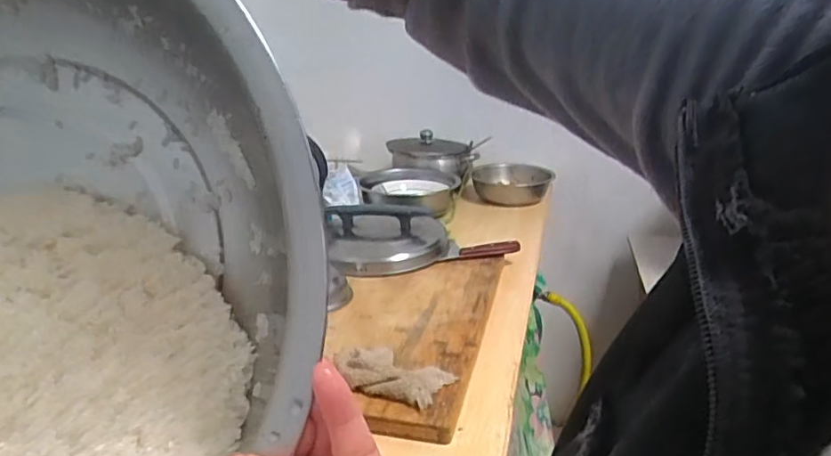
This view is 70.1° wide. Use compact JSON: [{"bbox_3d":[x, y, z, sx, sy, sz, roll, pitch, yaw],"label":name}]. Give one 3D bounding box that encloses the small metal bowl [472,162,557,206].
[{"bbox_3d":[0.270,-0.125,1.645,0.220,0.076,0.181,2,20,8],"label":"small metal bowl"}]

